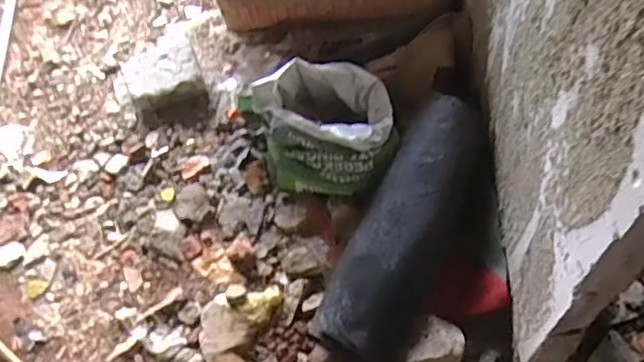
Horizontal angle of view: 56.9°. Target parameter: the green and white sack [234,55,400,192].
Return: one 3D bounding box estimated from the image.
[{"bbox_3d":[-0.014,-0.121,1.370,0.363,0.241,0.196,6,59,10],"label":"green and white sack"}]

